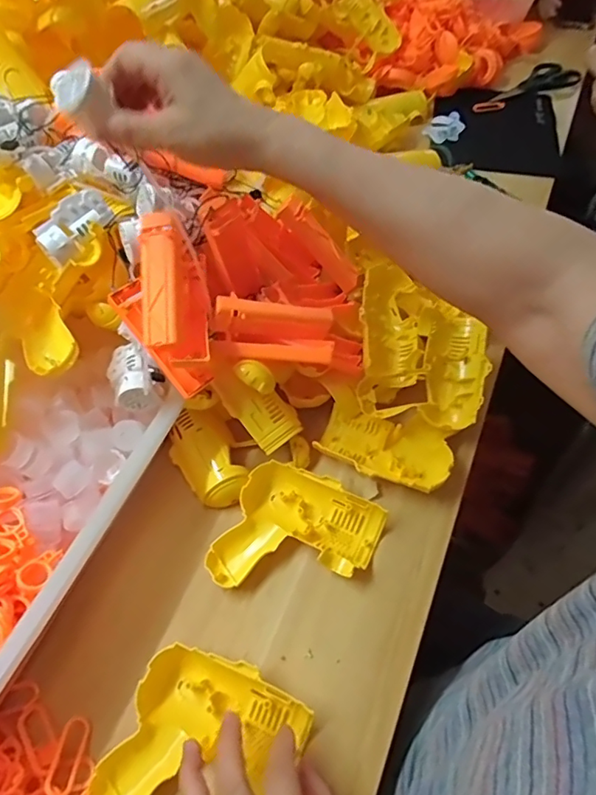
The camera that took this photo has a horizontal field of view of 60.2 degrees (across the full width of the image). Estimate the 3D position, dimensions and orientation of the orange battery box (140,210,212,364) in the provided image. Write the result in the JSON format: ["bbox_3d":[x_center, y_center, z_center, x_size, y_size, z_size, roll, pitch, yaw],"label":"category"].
[{"bbox_3d":[-0.103,-0.089,0.429,0.049,0.055,0.120,-9,97,-4],"label":"orange battery box"}]

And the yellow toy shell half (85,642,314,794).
[{"bbox_3d":[-0.071,0.262,0.378,0.125,0.029,0.125,22,60,15],"label":"yellow toy shell half"}]

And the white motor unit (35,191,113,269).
[{"bbox_3d":[-0.195,-0.148,0.446,0.038,0.028,0.071,36,70,-11],"label":"white motor unit"}]

